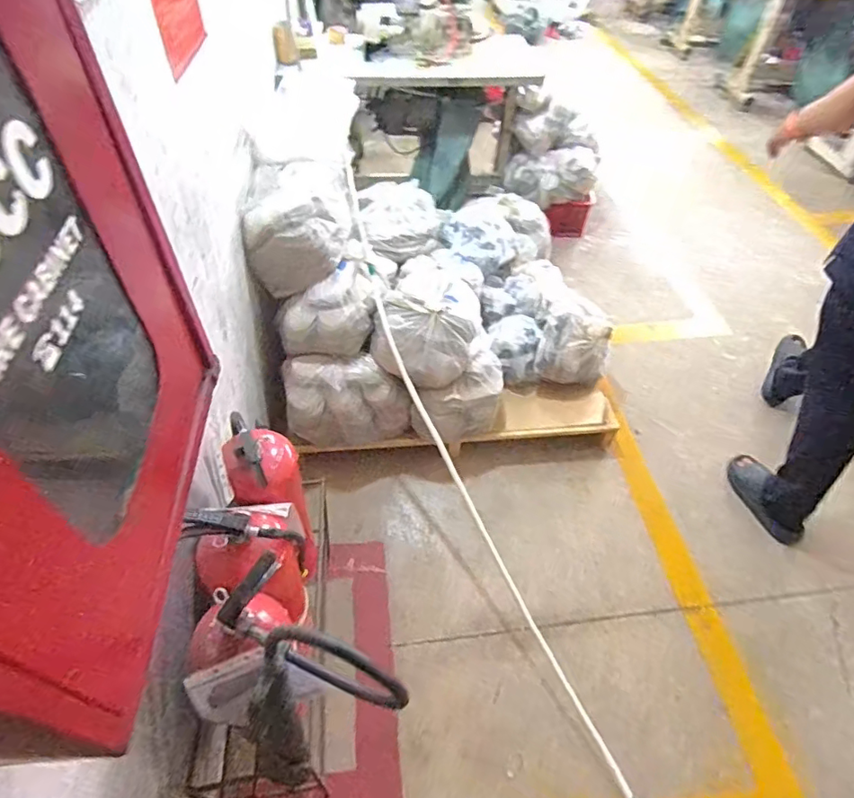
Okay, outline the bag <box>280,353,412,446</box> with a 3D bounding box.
[{"bbox_3d":[-0.248,-0.007,1.678,0.375,0.240,0.191,-7,50,-10],"label":"bag"}]

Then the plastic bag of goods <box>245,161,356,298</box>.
[{"bbox_3d":[-0.391,-0.556,1.699,0.285,0.257,0.440,0,49,-4],"label":"plastic bag of goods"}]

